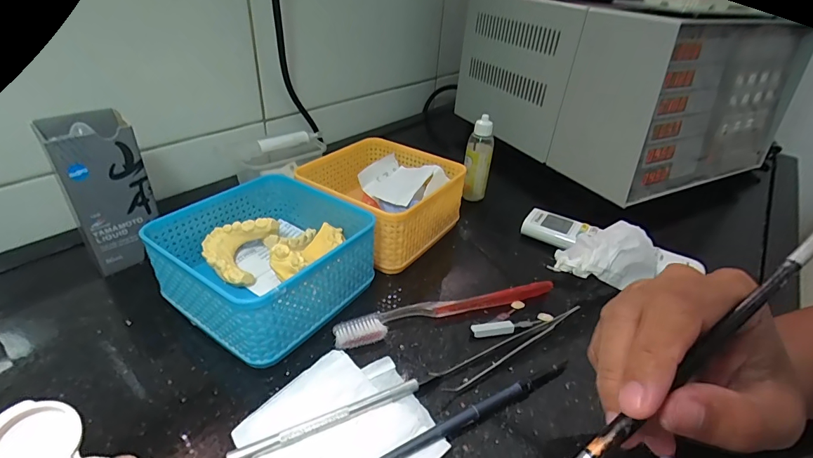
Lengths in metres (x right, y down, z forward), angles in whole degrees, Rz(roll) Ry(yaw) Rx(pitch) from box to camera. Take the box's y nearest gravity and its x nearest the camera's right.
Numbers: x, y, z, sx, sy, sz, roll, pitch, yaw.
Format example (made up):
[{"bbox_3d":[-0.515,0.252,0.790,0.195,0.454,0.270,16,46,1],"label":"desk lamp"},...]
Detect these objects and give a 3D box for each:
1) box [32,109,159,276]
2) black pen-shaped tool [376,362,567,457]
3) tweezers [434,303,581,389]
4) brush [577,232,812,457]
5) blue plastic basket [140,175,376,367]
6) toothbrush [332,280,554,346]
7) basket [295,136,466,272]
[{"bbox_3d":[-0.251,-0.030,0.340,0.058,0.123,0.056,-22,41,-35],"label":"box"},{"bbox_3d":[0.041,0.114,0.248,0.162,0.009,0.008,-13,36,-26],"label":"black pen-shaped tool"},{"bbox_3d":[0.080,0.084,0.296,0.131,0.010,0.019,-15,37,-27],"label":"tweezers"},{"bbox_3d":[0.102,0.056,0.152,0.188,0.004,0.006,-39,44,-7],"label":"brush"},{"bbox_3d":[-0.109,0.023,0.320,0.129,0.066,0.129,22,36,27],"label":"blue plastic basket"},{"bbox_3d":[0.035,0.063,0.322,0.186,0.012,0.021,-9,34,-19],"label":"toothbrush"},{"bbox_3d":[-0.027,-0.030,0.413,0.131,0.073,0.131,24,37,28],"label":"basket"}]

